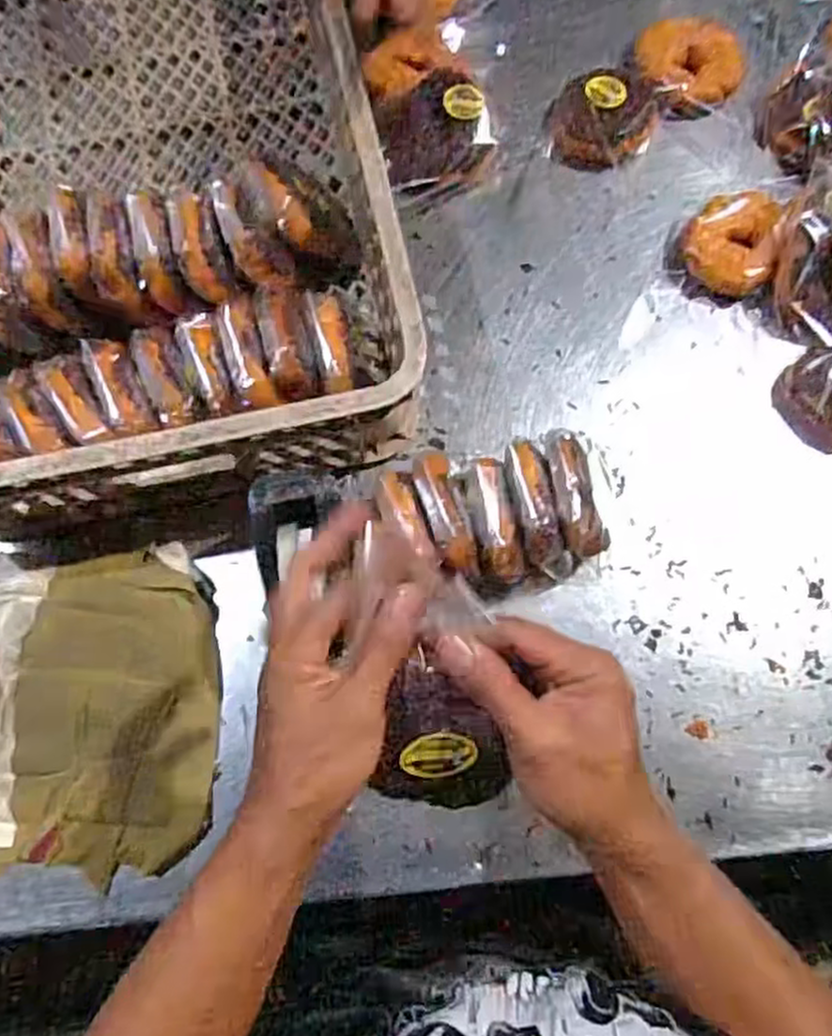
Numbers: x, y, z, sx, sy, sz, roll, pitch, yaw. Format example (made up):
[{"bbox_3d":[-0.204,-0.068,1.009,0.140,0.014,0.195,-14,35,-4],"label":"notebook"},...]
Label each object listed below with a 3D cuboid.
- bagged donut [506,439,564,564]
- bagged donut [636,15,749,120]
[{"bbox_3d":[0.092,-0.006,0.607,0.037,0.085,0.093,-13,74,-6],"label":"bagged donut"},{"bbox_3d":[0.270,-0.452,0.749,0.105,0.024,0.100,0,77,0],"label":"bagged donut"}]

